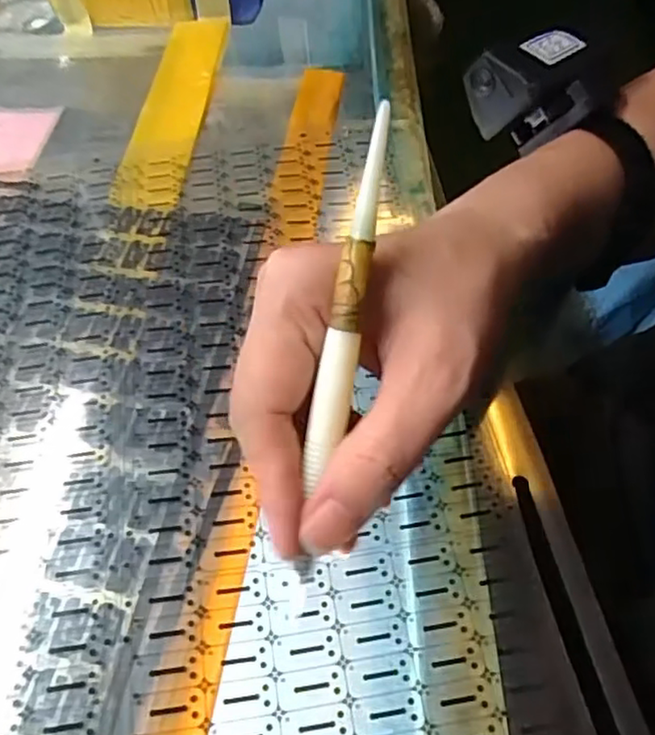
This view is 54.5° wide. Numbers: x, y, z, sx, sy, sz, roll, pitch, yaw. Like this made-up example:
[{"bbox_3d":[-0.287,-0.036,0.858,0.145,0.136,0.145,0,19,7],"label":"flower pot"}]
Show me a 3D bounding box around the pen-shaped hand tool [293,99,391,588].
[{"bbox_3d":[0.004,-0.006,0.177,0.010,0.005,0.131,11,96,10],"label":"pen-shaped hand tool"}]

